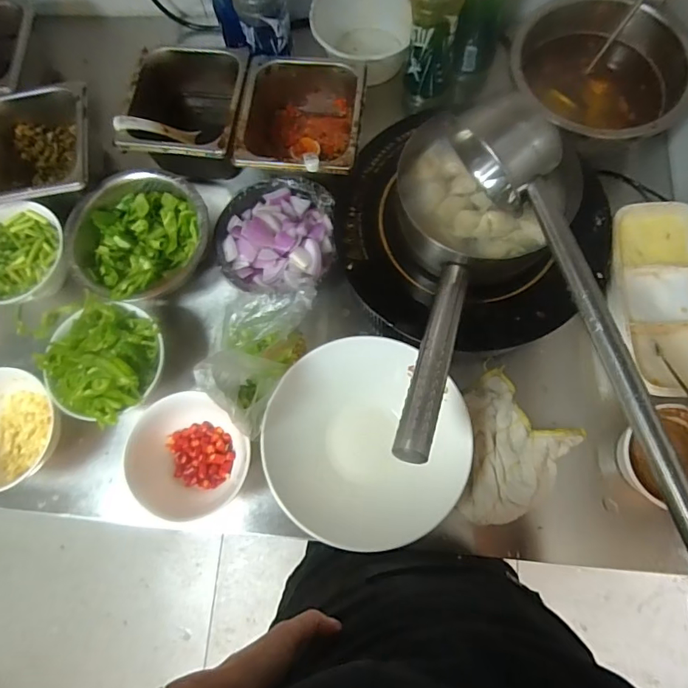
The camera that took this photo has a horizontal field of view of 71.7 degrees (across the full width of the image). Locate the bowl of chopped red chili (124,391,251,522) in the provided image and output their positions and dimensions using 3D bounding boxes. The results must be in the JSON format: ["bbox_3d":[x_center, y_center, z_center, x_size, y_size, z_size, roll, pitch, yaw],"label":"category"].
[{"bbox_3d":[-0.185,0.136,0.566,0.129,0.057,0.137,0,74,1],"label":"bowl of chopped red chili"}]

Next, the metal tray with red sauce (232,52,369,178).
[{"bbox_3d":[-0.058,-0.286,0.660,0.160,0.099,0.179,6,74,3],"label":"metal tray with red sauce"}]

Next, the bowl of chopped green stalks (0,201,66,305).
[{"bbox_3d":[-0.439,-0.114,0.643,0.136,0.065,0.126,0,74,1],"label":"bowl of chopped green stalks"}]

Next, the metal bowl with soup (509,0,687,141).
[{"bbox_3d":[0.344,-0.368,0.642,0.215,0.107,0.185,34,77,10],"label":"metal bowl with soup"}]

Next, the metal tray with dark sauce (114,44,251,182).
[{"bbox_3d":[-0.215,-0.324,0.693,0.160,0.118,0.186,6,74,3],"label":"metal tray with dark sauce"}]

